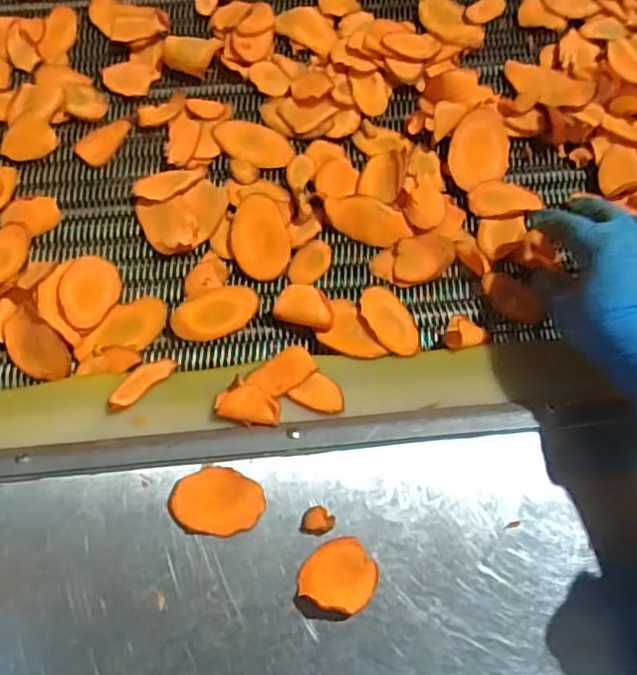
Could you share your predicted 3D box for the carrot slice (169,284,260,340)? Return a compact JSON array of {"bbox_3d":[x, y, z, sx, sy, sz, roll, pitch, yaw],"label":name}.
[{"bbox_3d":[-0.076,-0.020,0.463,0.064,0.011,0.039,-26,71,-12],"label":"carrot slice"}]

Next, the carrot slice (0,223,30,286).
[{"bbox_3d":[-0.240,-0.063,0.477,0.032,0.006,0.051,5,67,1],"label":"carrot slice"}]

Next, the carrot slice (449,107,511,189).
[{"bbox_3d":[0.131,-0.155,0.507,0.049,0.004,0.079,8,67,2],"label":"carrot slice"}]

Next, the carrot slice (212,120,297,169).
[{"bbox_3d":[-0.053,-0.162,0.523,0.073,0.006,0.039,32,70,11],"label":"carrot slice"}]

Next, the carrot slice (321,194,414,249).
[{"bbox_3d":[0.039,-0.091,0.488,0.069,0.012,0.034,14,97,-6],"label":"carrot slice"}]

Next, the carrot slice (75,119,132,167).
[{"bbox_3d":[-0.176,-0.163,0.518,0.029,0.005,0.048,37,71,13],"label":"carrot slice"}]

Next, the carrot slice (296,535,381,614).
[{"bbox_3d":[0.012,0.131,0.343,0.041,0.013,0.038,1,67,-1],"label":"carrot slice"}]

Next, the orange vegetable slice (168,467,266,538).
[{"bbox_3d":[-0.059,0.095,0.362,0.053,0.004,0.037,5,67,1],"label":"orange vegetable slice"}]

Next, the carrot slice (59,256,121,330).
[{"bbox_3d":[-0.167,-0.034,0.457,0.040,0.005,0.057,12,63,-18],"label":"carrot slice"}]

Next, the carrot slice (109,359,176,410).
[{"bbox_3d":[-0.118,0.029,0.416,0.021,0.007,0.053,31,44,13],"label":"carrot slice"}]

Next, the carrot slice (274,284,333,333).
[{"bbox_3d":[-0.009,-0.021,0.452,0.042,0.018,0.030,13,68,4],"label":"carrot slice"}]

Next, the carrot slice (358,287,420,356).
[{"bbox_3d":[0.053,-0.012,0.453,0.033,0.005,0.063,-22,58,-17],"label":"carrot slice"}]

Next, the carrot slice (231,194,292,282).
[{"bbox_3d":[-0.045,-0.079,0.487,0.043,0.007,0.069,-8,68,-5],"label":"carrot slice"}]

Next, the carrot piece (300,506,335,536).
[{"bbox_3d":[0.000,0.105,0.358,0.018,0.006,0.015,8,67,2],"label":"carrot piece"}]

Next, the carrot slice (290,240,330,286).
[{"bbox_3d":[-0.006,-0.058,0.479,0.026,0.004,0.041,29,70,10],"label":"carrot slice"}]

